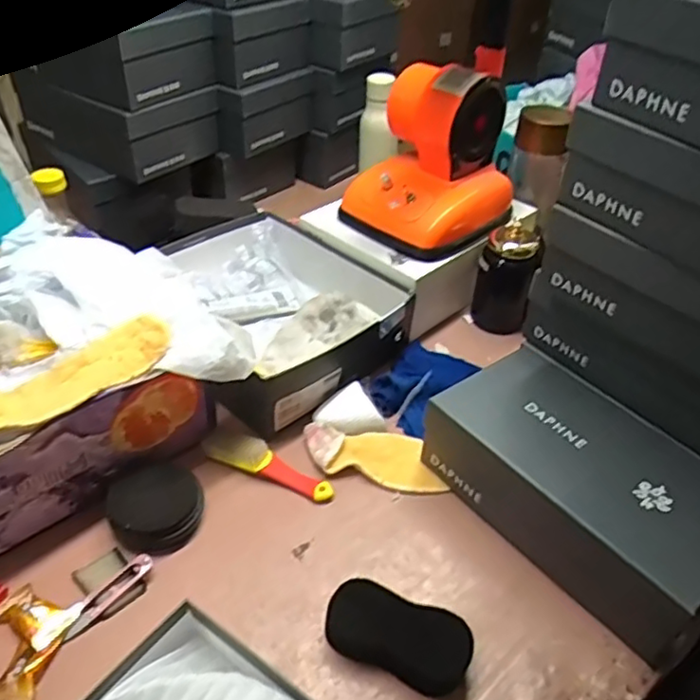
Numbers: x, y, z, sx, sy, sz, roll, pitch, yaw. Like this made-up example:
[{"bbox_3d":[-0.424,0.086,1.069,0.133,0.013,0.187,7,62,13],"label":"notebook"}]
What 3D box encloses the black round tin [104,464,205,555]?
[{"bbox_3d":[-0.196,0.157,0.663,0.087,0.035,0.094,2,40,-2],"label":"black round tin"}]

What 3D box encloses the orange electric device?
[{"bbox_3d":[0.114,-0.264,0.887,0.186,0.195,0.187,31,47,28],"label":"orange electric device"}]

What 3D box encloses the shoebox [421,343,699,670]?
[{"bbox_3d":[0.239,0.134,0.668,0.168,0.106,0.295,-27,49,-31],"label":"shoebox"}]

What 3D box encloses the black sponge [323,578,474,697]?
[{"bbox_3d":[0.042,0.247,0.573,0.129,0.044,0.062,21,43,19],"label":"black sponge"}]

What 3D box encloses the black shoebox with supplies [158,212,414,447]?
[{"bbox_3d":[-0.118,-0.067,0.867,0.291,0.121,0.332,-30,50,-33],"label":"black shoebox with supplies"}]

